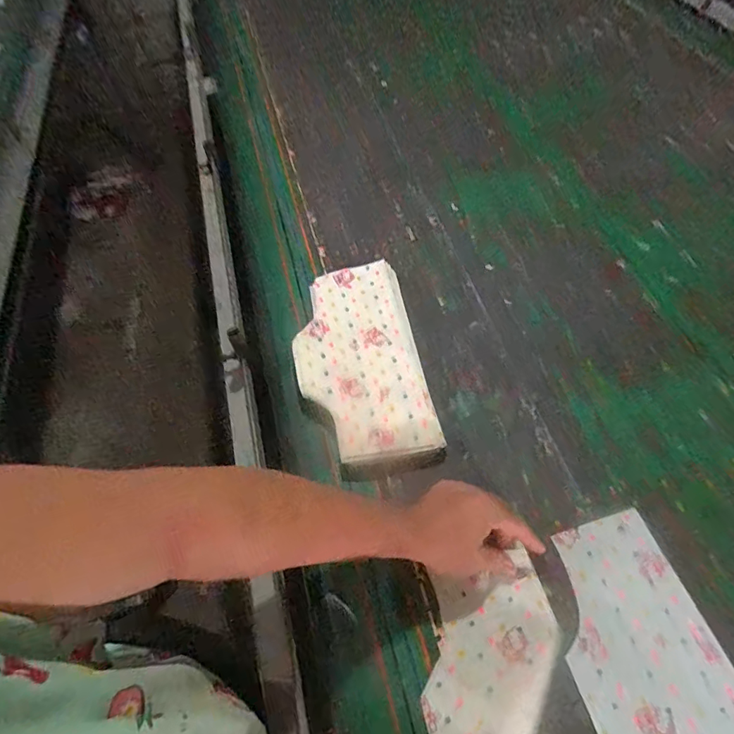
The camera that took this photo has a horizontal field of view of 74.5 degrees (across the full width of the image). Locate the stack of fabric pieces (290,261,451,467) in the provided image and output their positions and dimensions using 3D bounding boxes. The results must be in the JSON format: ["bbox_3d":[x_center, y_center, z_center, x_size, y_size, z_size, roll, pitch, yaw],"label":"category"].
[{"bbox_3d":[-0.013,-0.013,0.682,0.166,0.034,0.312,-10,57,-3],"label":"stack of fabric pieces"}]

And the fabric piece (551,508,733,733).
[{"bbox_3d":[0.287,0.307,0.470,0.150,0.004,0.306,-16,57,-7],"label":"fabric piece"}]

